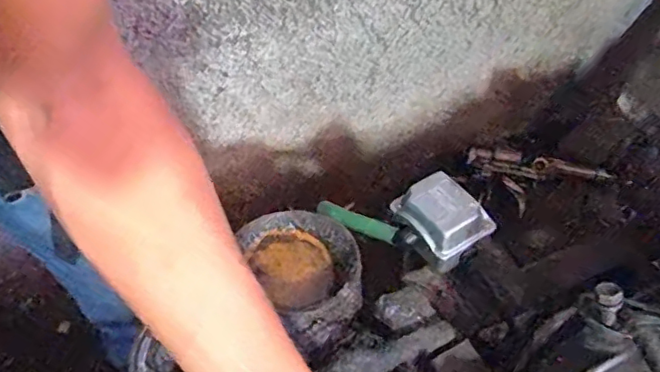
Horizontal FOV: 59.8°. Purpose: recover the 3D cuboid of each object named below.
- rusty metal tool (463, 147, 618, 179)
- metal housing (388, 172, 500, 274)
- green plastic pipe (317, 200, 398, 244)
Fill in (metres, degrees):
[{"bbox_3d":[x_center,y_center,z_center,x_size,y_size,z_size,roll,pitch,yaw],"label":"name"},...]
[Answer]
[{"bbox_3d":[0.495,-0.048,1.364,0.325,0.032,0.072,7,53,2],"label":"rusty metal tool"},{"bbox_3d":[0.109,0.032,0.583,0.081,0.044,0.090,-29,60,-23],"label":"metal housing"},{"bbox_3d":[0.027,0.036,0.604,0.089,0.016,0.019,25,55,15],"label":"green plastic pipe"}]

